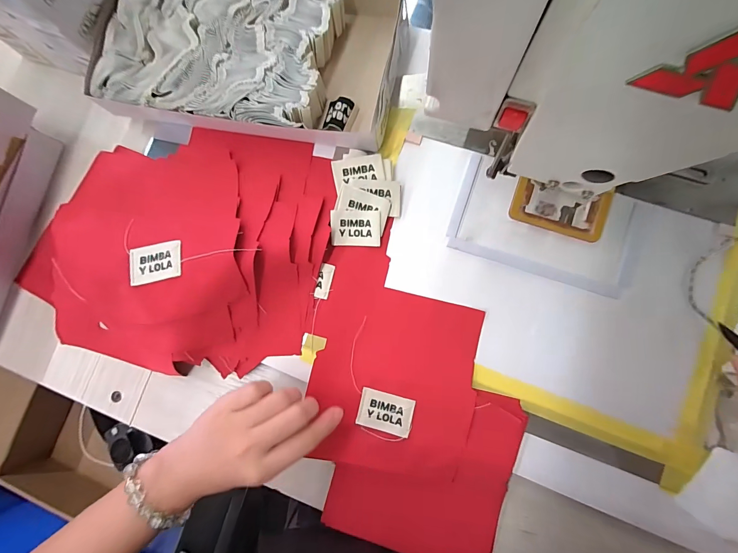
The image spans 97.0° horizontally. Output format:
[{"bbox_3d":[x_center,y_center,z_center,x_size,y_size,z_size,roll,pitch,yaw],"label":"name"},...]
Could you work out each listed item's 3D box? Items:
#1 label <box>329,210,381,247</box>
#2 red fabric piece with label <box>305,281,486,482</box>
[{"bbox_3d":[-0.013,-0.048,0.324,0.049,0.004,0.035,1,96,4],"label":"label"},{"bbox_3d":[0.021,0.099,0.307,0.148,0.026,0.168,9,86,7],"label":"red fabric piece with label"}]

